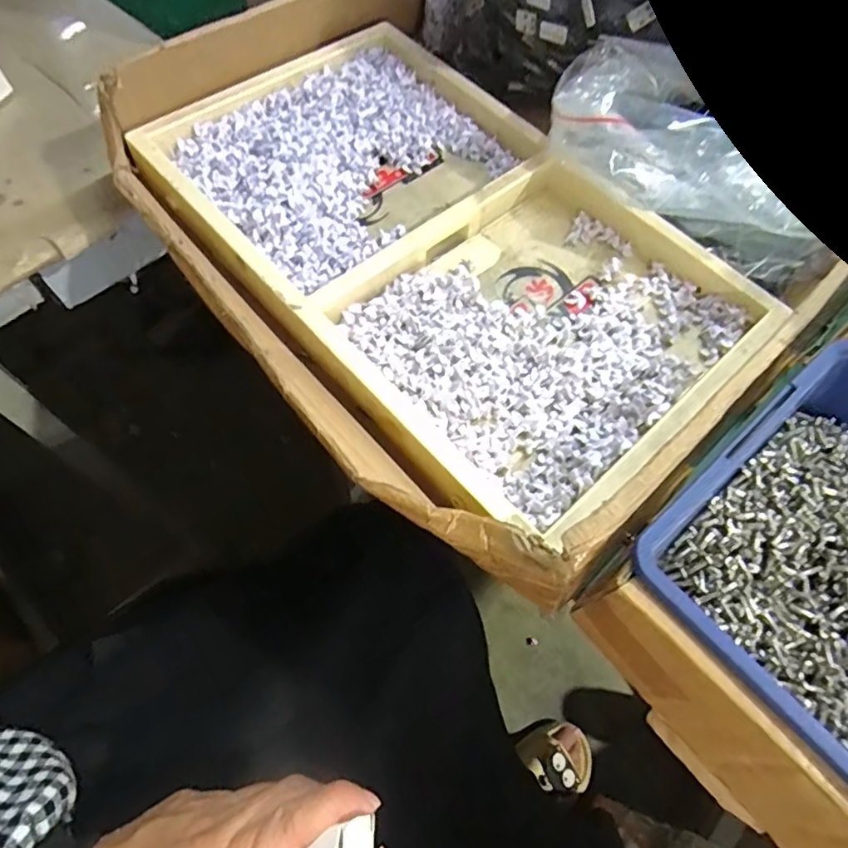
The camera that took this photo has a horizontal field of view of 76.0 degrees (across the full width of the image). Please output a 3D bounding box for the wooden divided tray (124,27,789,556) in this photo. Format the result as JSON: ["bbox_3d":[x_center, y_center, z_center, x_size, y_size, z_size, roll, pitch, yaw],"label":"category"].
[{"bbox_3d":[0.009,-0.107,0.298,0.200,0.031,0.323,-39,71,-20],"label":"wooden divided tray"}]

